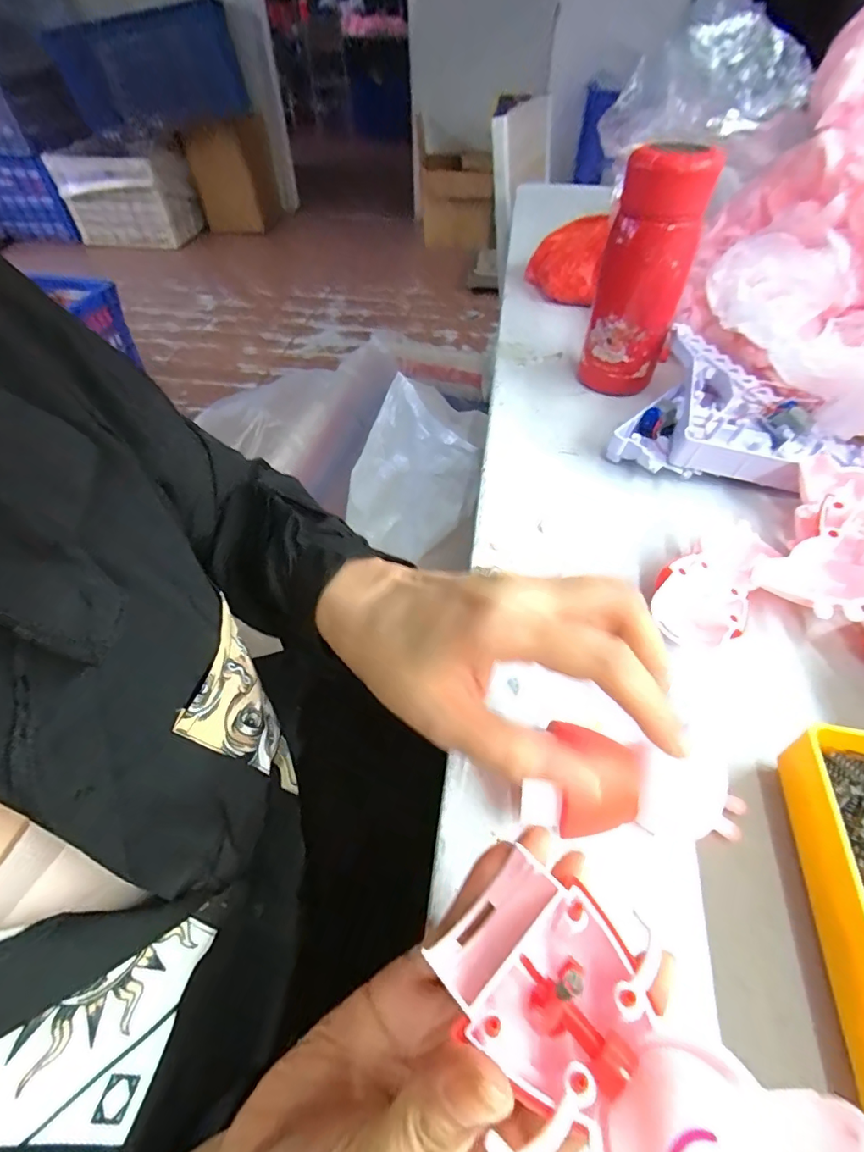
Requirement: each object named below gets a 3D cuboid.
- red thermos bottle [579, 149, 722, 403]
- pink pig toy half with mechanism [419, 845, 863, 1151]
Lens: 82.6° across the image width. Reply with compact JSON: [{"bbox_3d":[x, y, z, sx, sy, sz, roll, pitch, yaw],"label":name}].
[{"bbox_3d":[0.184,-0.260,0.433,0.071,0.181,0.083,15,53,13],"label":"red thermos bottle"},{"bbox_3d":[0.046,0.128,0.126,0.104,0.026,0.060,27,56,37],"label":"pink pig toy half with mechanism"}]

